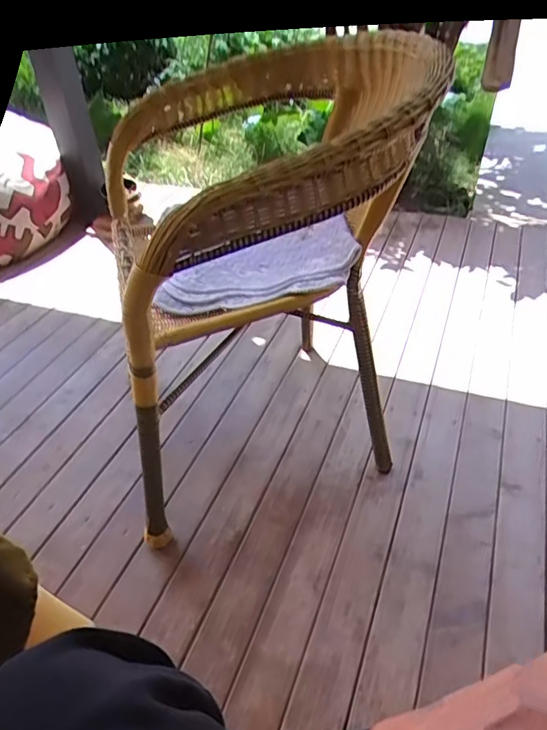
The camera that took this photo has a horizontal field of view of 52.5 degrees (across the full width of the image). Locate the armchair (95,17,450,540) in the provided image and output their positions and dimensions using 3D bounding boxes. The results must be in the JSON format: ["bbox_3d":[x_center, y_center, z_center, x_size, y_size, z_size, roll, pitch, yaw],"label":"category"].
[{"bbox_3d":[-0.025,-0.191,1.008,0.504,0.629,0.606,-8,38,-7],"label":"armchair"}]

